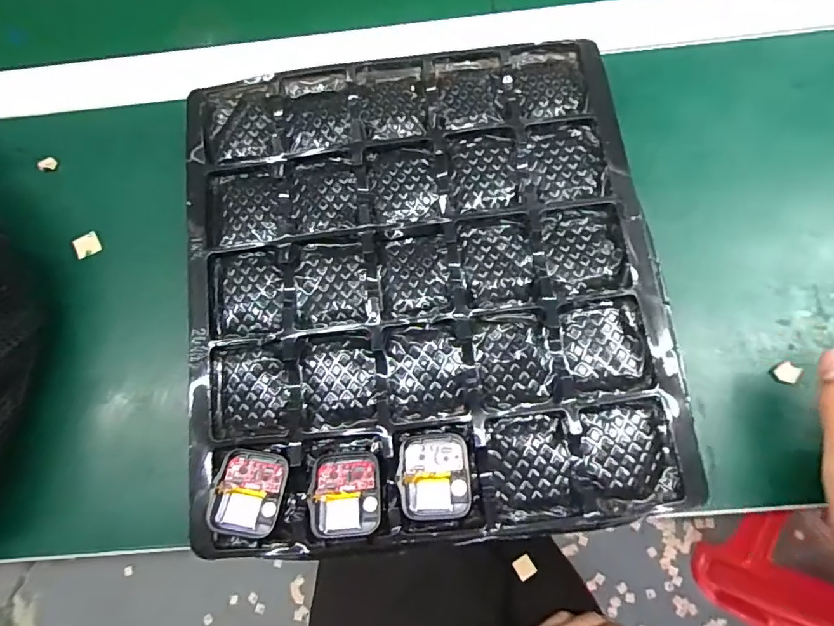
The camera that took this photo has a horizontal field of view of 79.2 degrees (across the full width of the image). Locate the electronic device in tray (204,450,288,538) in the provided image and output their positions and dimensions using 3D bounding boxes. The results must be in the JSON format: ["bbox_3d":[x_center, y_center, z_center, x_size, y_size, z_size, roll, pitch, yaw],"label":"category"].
[{"bbox_3d":[-0.088,0.096,0.267,0.035,0.008,0.042,5,76,6],"label":"electronic device in tray"}]

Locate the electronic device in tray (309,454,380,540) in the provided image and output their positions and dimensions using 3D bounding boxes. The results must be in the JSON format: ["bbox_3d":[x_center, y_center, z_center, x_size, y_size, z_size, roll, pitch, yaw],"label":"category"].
[{"bbox_3d":[-0.038,0.095,0.266,0.036,0.009,0.042,-5,75,3],"label":"electronic device in tray"}]

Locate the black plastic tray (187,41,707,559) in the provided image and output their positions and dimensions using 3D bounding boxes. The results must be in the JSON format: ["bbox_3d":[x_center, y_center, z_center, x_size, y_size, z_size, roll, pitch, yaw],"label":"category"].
[{"bbox_3d":[-0.001,-0.022,0.293,0.257,0.031,0.284,-9,75,2],"label":"black plastic tray"}]

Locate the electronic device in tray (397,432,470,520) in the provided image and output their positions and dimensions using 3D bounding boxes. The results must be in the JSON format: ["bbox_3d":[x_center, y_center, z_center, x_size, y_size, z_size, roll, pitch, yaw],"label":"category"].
[{"bbox_3d":[0.009,0.085,0.263,0.036,0.007,0.042,-6,75,3],"label":"electronic device in tray"}]

